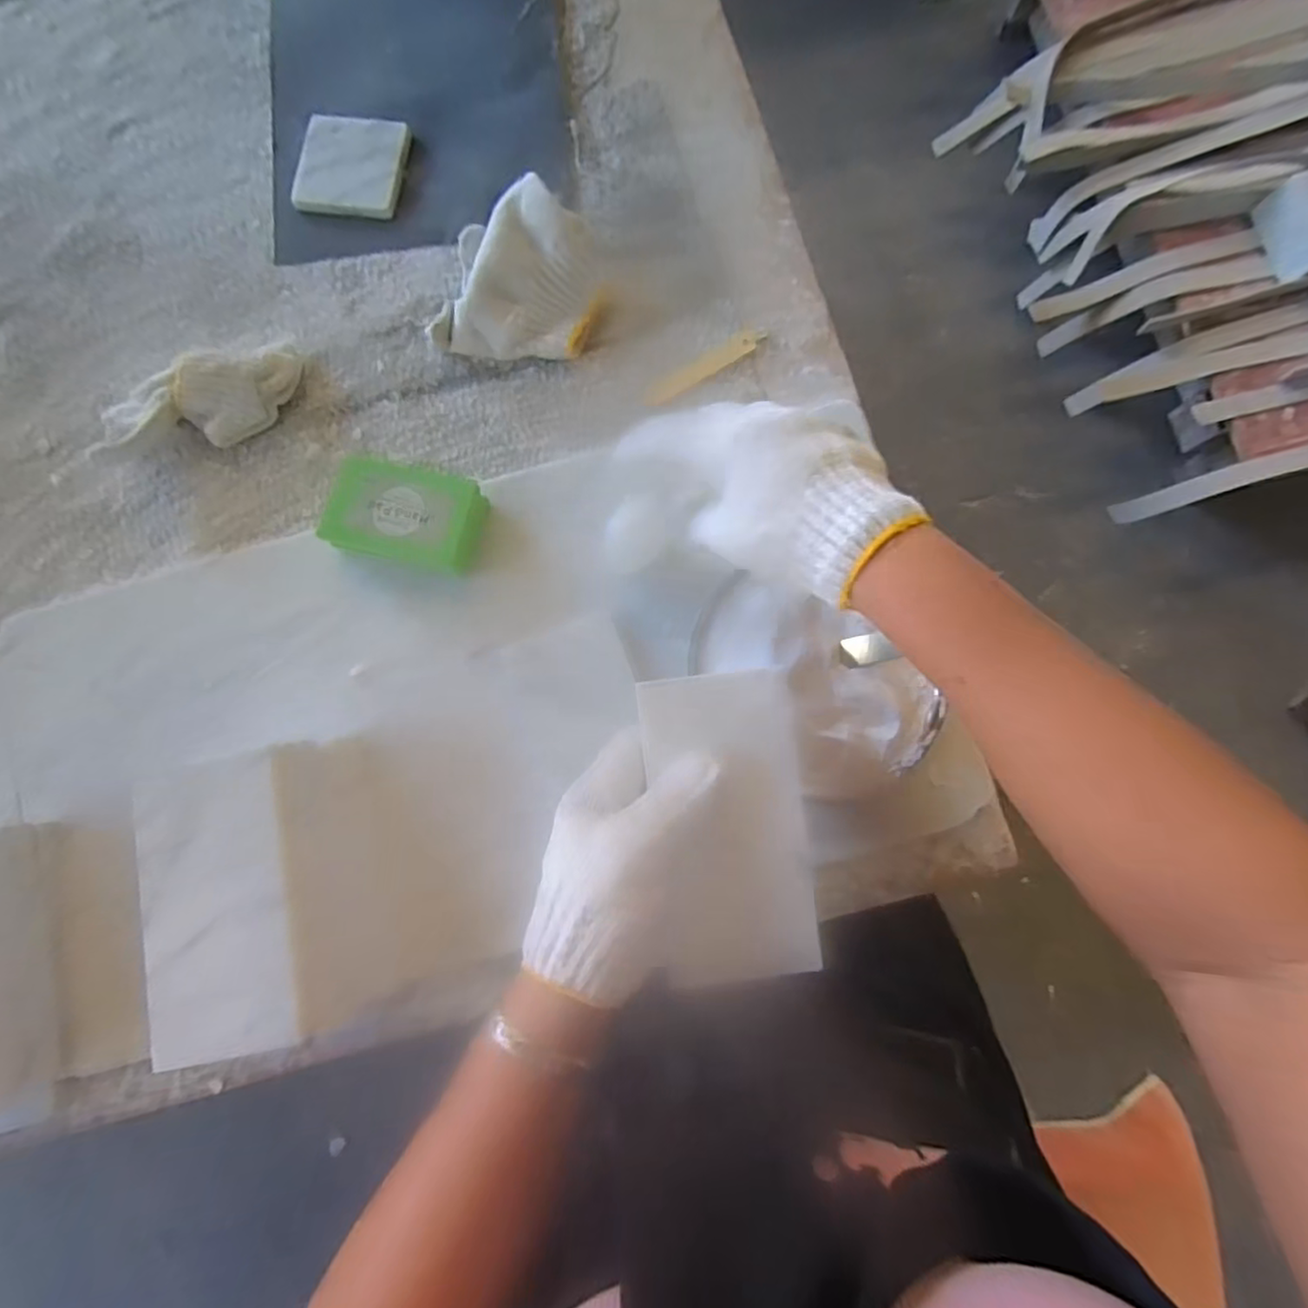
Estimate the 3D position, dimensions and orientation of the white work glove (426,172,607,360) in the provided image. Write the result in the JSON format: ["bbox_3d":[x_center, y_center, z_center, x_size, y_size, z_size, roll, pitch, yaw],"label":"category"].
[{"bbox_3d":[-0.097,-0.263,0.460,0.123,0.061,0.100,-5,81,1],"label":"white work glove"}]

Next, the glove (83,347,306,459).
[{"bbox_3d":[-0.320,-0.171,0.460,0.145,0.043,0.056,-22,82,-2],"label":"glove"}]

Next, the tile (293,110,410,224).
[{"bbox_3d":[-0.232,-0.374,0.503,0.081,0.011,0.076,9,82,3],"label":"tile"}]

